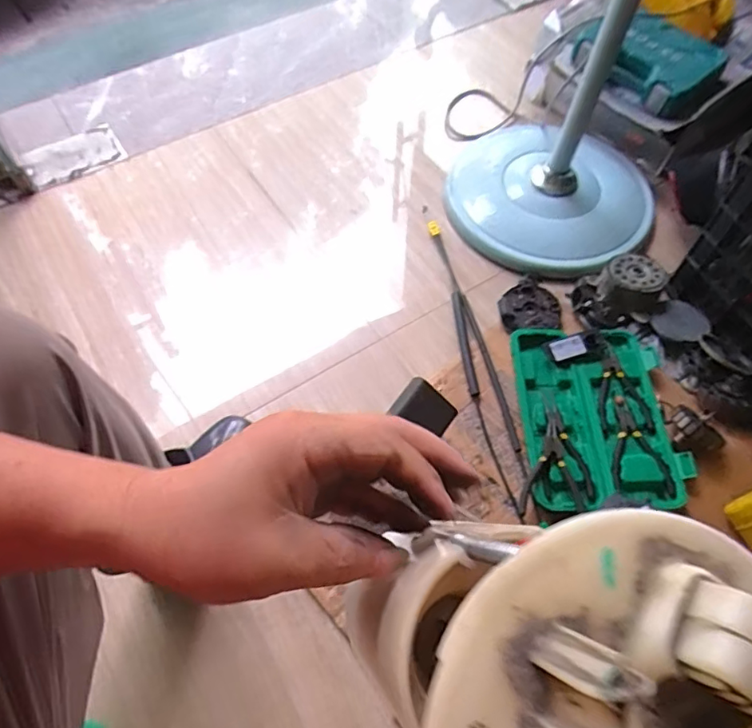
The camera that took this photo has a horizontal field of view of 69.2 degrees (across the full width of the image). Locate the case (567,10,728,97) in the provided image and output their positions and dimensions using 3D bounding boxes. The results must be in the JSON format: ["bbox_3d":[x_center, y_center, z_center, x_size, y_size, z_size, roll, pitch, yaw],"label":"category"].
[{"bbox_3d":[0.562,-0.631,1.111,0.198,0.067,0.255,-32,65,-17],"label":"case"}]

